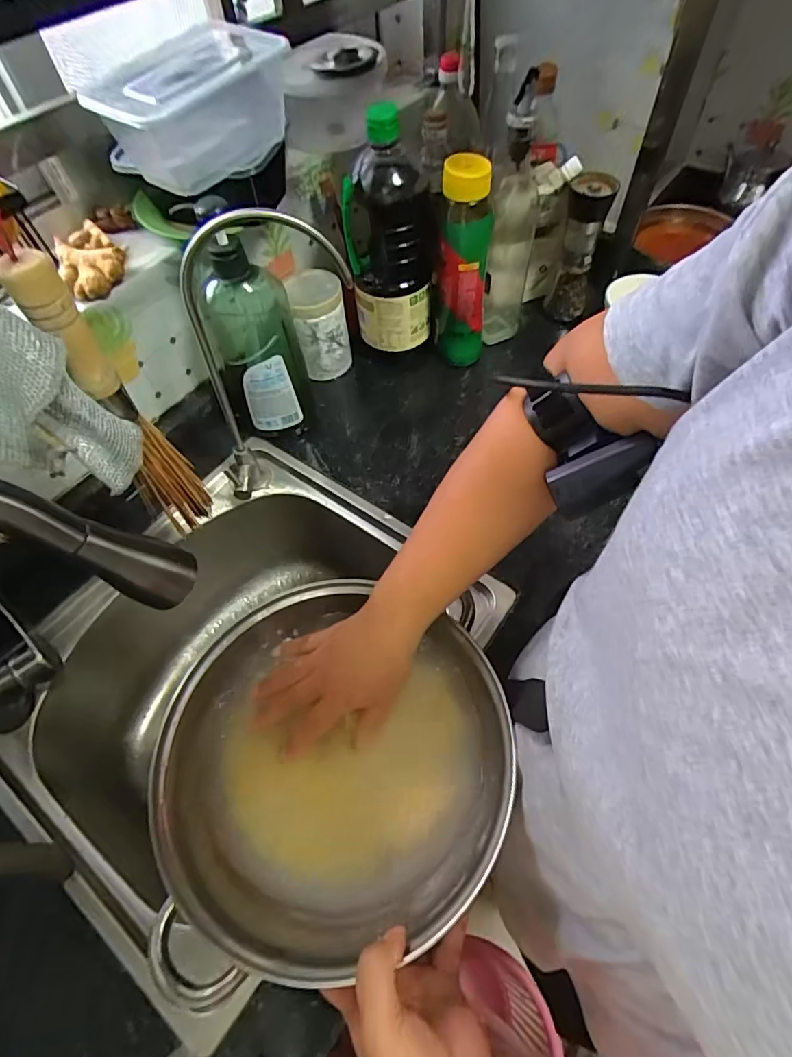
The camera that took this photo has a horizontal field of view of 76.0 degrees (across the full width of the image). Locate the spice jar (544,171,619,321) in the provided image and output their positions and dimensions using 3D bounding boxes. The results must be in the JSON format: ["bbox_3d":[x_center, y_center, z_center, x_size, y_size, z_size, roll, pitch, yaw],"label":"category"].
[{"bbox_3d":[0.253,-0.384,0.709,0.054,0.173,0.054,-2,58,2],"label":"spice jar"}]

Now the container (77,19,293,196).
[{"bbox_3d":[-0.189,-0.388,0.473,0.164,0.081,0.133,-34,62,-17],"label":"container"}]

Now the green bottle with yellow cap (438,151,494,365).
[{"bbox_3d":[0.086,-0.315,0.645,0.059,0.249,0.060,5,58,7],"label":"green bottle with yellow cap"}]

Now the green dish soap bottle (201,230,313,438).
[{"bbox_3d":[-0.167,-0.216,0.602,0.101,0.241,0.078,-18,58,-8],"label":"green dish soap bottle"}]

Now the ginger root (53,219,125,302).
[{"bbox_3d":[-0.318,-0.276,0.524,0.063,0.026,0.094,-34,62,-17],"label":"ginger root"}]

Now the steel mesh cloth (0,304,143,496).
[{"bbox_3d":[-0.230,-0.078,0.314,0.077,0.158,0.045,-16,58,-7],"label":"steel mesh cloth"}]

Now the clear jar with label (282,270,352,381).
[{"bbox_3d":[-0.104,-0.278,0.704,0.069,0.126,0.065,-2,58,2],"label":"clear jar with label"}]

